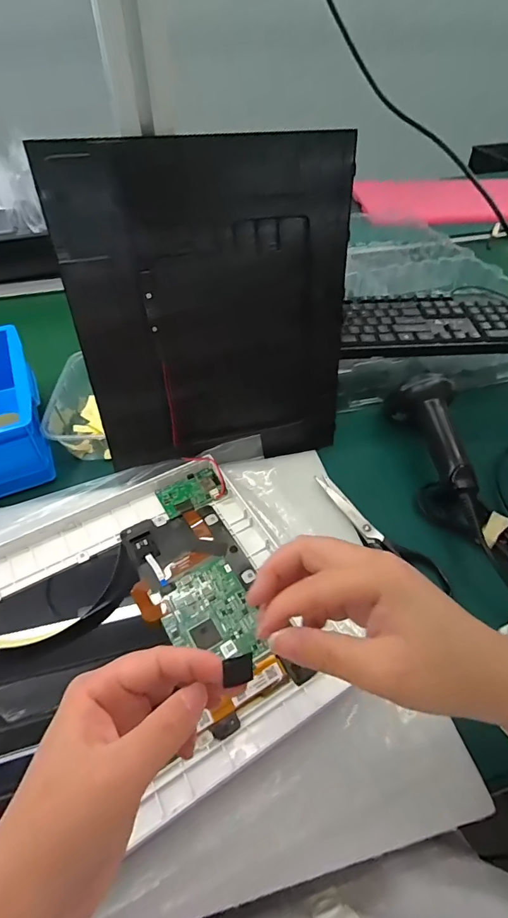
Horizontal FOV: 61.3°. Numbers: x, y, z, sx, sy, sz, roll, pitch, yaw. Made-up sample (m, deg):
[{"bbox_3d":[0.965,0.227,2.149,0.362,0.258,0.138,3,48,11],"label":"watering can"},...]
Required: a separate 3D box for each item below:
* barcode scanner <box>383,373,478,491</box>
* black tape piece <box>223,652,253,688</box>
[{"bbox_3d":[0.186,-0.027,0.463,0.065,0.064,0.157,4,48,4],"label":"barcode scanner"},{"bbox_3d":[-0.007,0.095,0.193,0.014,0.004,0.011,-5,80,-23],"label":"black tape piece"}]

